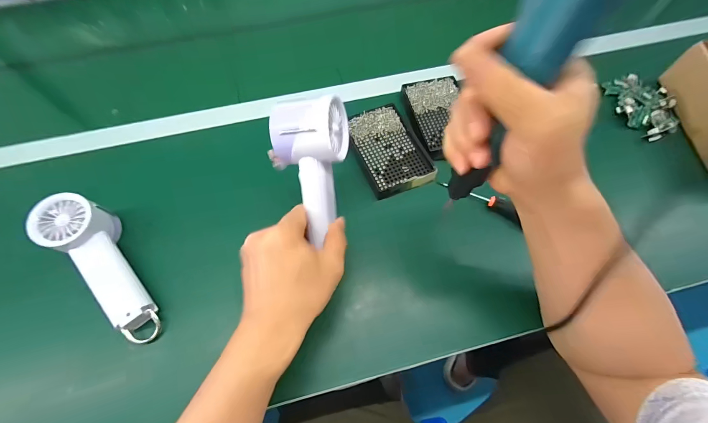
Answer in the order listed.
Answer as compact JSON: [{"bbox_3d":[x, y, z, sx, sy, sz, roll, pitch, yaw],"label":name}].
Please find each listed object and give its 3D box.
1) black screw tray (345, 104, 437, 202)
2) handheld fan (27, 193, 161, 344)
[{"bbox_3d":[0.050,-0.091,0.447,0.093,0.018,0.138,-19,66,-9],"label":"black screw tray"},{"bbox_3d":[-0.289,0.067,0.365,0.064,0.057,0.197,-38,85,-16],"label":"handheld fan"}]

